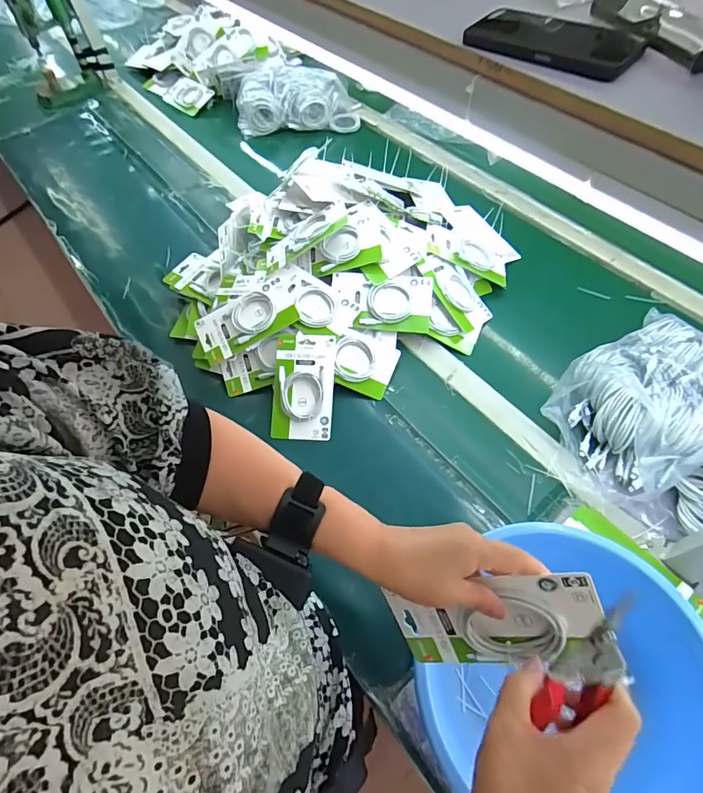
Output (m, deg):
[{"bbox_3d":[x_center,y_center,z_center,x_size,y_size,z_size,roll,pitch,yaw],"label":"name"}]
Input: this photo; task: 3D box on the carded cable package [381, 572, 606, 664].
[{"bbox_3d":[0.120,0.199,0.395,0.185,0.089,0.016,-19,17,29],"label":"carded cable package"}]

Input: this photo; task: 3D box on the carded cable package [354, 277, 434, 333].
[{"bbox_3d":[0.080,-0.172,0.830,0.131,0.016,0.102,4,86,0],"label":"carded cable package"}]

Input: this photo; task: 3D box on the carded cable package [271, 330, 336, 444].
[{"bbox_3d":[-0.084,-0.018,0.776,0.105,0.027,0.183,2,81,3],"label":"carded cable package"}]

